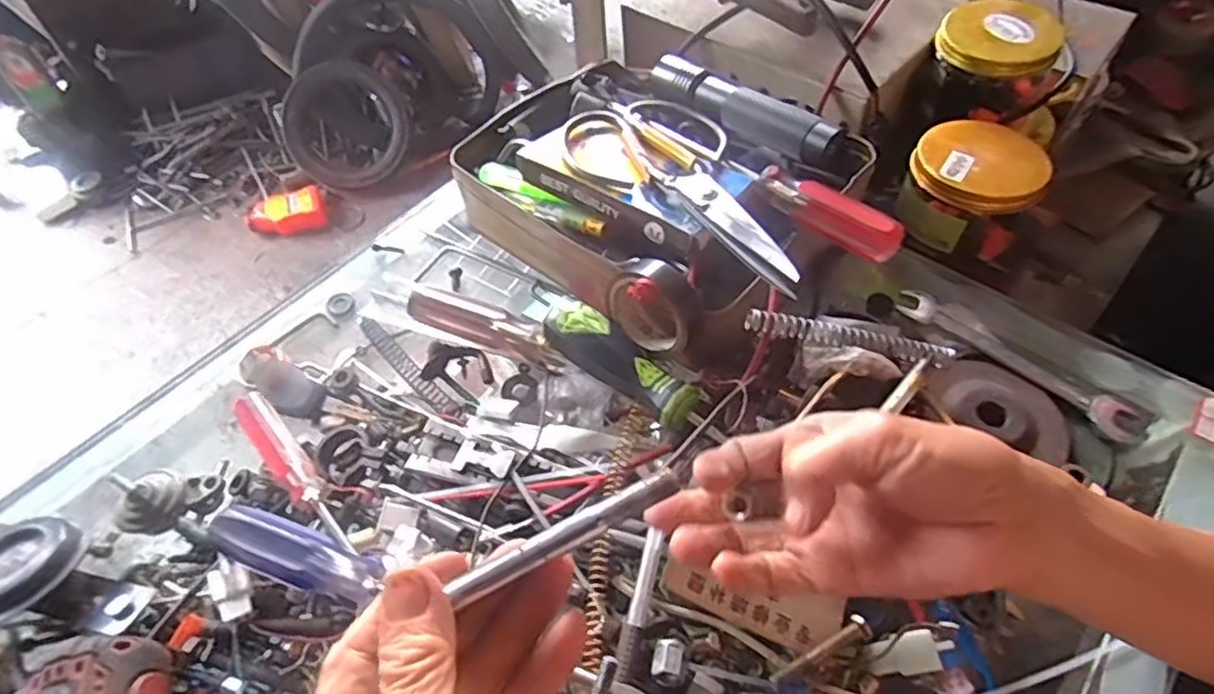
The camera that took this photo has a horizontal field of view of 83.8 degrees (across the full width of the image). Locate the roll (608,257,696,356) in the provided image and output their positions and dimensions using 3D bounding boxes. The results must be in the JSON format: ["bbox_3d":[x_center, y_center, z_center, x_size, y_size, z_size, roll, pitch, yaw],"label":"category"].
[{"bbox_3d":[0.027,-0.026,0.391,0.053,0.048,0.032,29,61,22],"label":"roll"}]

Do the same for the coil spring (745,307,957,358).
[{"bbox_3d":[0.137,-0.005,0.379,0.121,0.011,0.010,9,54,-7],"label":"coil spring"}]

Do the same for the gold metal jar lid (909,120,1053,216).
[{"bbox_3d":[0.252,-0.124,0.456,0.082,0.016,0.079,-1,54,2],"label":"gold metal jar lid"}]

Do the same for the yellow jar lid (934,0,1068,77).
[{"bbox_3d":[0.290,-0.231,0.499,0.080,0.016,0.083,29,61,22],"label":"yellow jar lid"}]

